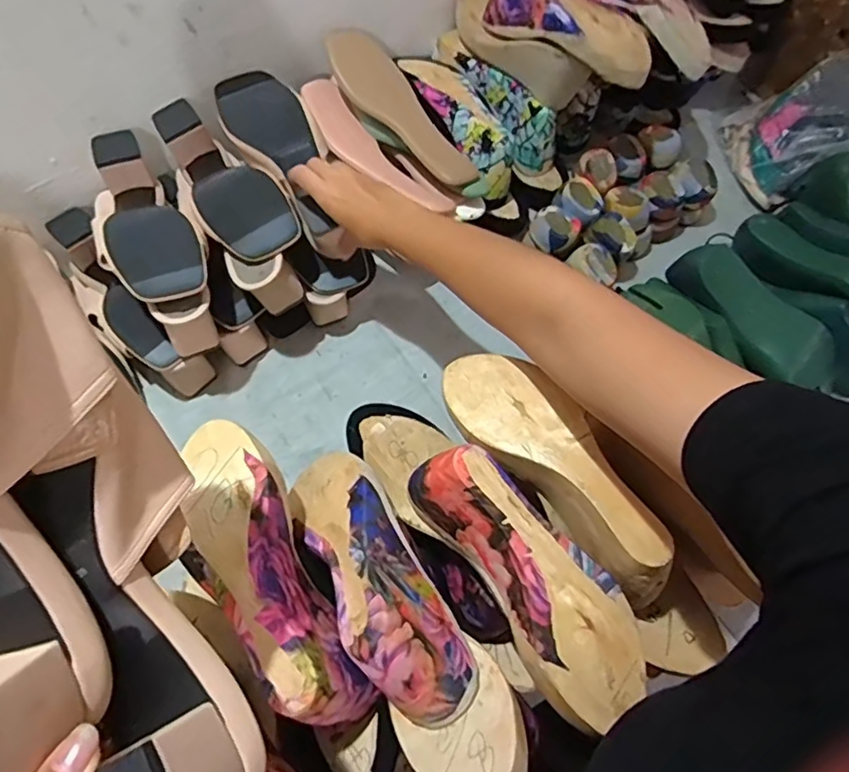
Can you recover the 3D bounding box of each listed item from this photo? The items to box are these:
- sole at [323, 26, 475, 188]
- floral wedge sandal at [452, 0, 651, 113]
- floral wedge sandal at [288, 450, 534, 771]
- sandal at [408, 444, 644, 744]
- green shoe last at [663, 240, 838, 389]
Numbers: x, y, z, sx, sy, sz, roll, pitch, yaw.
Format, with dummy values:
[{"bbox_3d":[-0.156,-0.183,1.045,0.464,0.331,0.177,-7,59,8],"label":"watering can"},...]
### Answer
[{"bbox_3d":[-0.023,-0.324,0.688,0.073,0.039,0.224,-42,90,-19],"label":"sole"},{"bbox_3d":[0.145,-0.425,0.707,0.083,0.141,0.279,-39,59,-18],"label":"floral wedge sandal"},{"bbox_3d":[-0.025,0.140,0.400,0.073,0.084,0.271,-28,56,-14],"label":"floral wedge sandal"},{"bbox_3d":[0.074,0.131,0.412,0.079,0.071,0.220,-31,69,-15],"label":"sandal"},{"bbox_3d":[0.364,-0.071,0.646,0.207,0.063,0.069,41,69,2],"label":"green shoe last"}]

